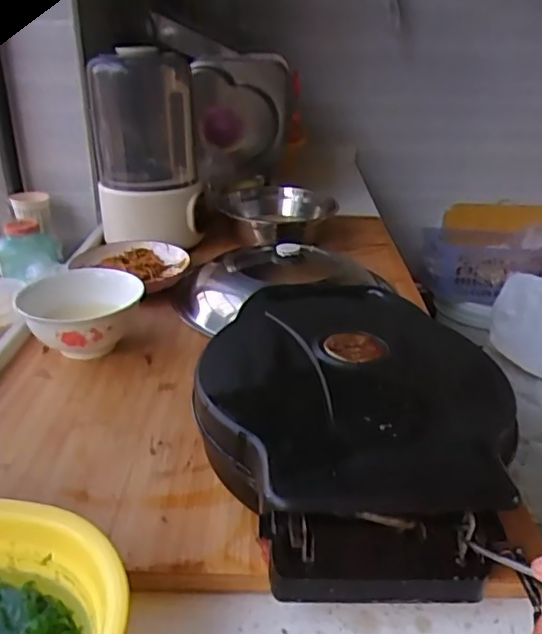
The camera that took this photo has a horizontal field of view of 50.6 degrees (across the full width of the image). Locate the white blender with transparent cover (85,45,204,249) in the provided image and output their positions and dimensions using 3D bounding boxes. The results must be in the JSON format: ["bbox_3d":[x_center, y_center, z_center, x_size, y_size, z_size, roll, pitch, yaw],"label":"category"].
[{"bbox_3d":[-0.214,-0.293,0.984,0.176,0.298,0.146,-5,29,-13],"label":"white blender with transparent cover"}]

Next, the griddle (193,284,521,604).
[{"bbox_3d":[0.072,0.074,0.570,0.263,0.098,0.372,1,30,-1],"label":"griddle"}]

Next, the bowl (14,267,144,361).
[{"bbox_3d":[-0.242,0.000,0.741,0.141,0.078,0.143,1,28,-1],"label":"bowl"}]

